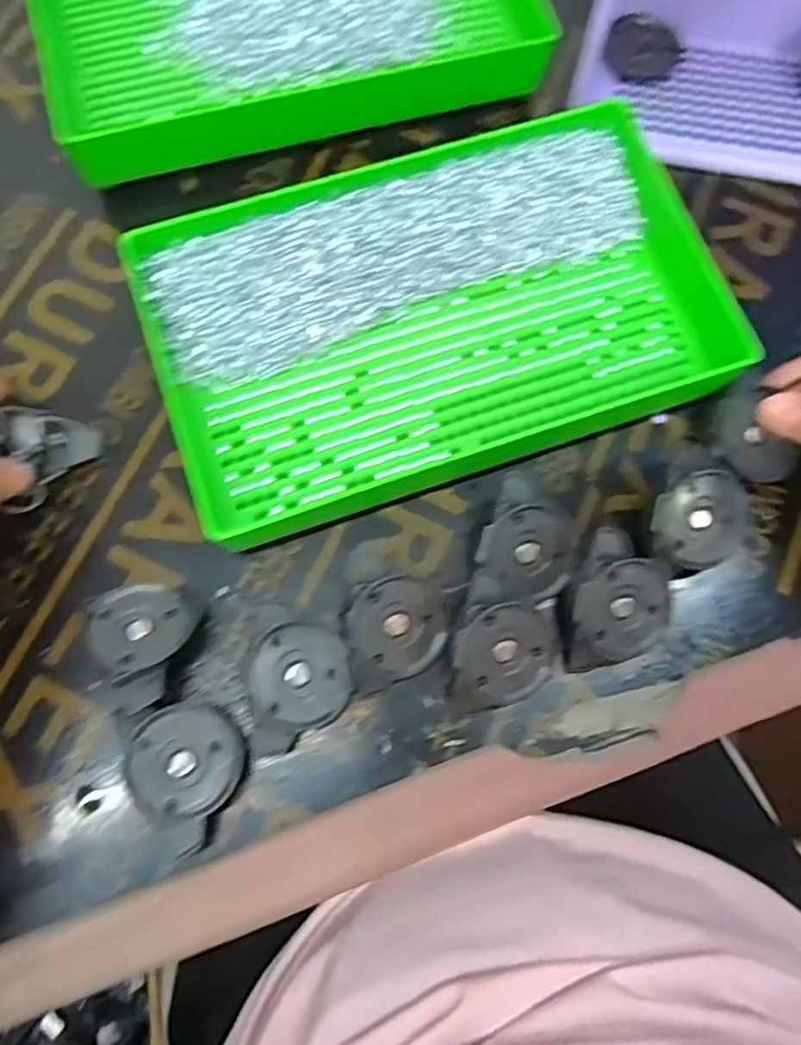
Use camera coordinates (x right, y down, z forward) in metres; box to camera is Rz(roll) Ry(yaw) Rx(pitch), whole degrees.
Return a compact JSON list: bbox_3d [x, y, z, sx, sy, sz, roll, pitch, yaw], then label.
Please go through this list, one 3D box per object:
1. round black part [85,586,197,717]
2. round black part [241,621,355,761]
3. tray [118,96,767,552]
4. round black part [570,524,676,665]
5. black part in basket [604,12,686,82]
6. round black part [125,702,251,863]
[{"bbox_3d":[-0.102,0.049,0.282,0.038,0.032,0.048,-20,77,-7],"label":"round black part"},{"bbox_3d":[-0.041,0.065,0.280,0.042,0.008,0.047,-9,80,-28],"label":"round black part"},{"bbox_3d":[0.013,-0.095,0.318,0.240,0.038,0.150,-20,77,-6],"label":"tray"},{"bbox_3d":[0.092,0.030,0.293,0.043,0.028,0.051,-19,77,-7],"label":"round black part"},{"bbox_3d":[0.132,-0.256,0.376,0.041,0.009,0.041,26,80,-5],"label":"black part in basket"},{"bbox_3d":[-0.084,0.094,0.268,0.046,0.010,0.045,44,56,1],"label":"round black part"}]

